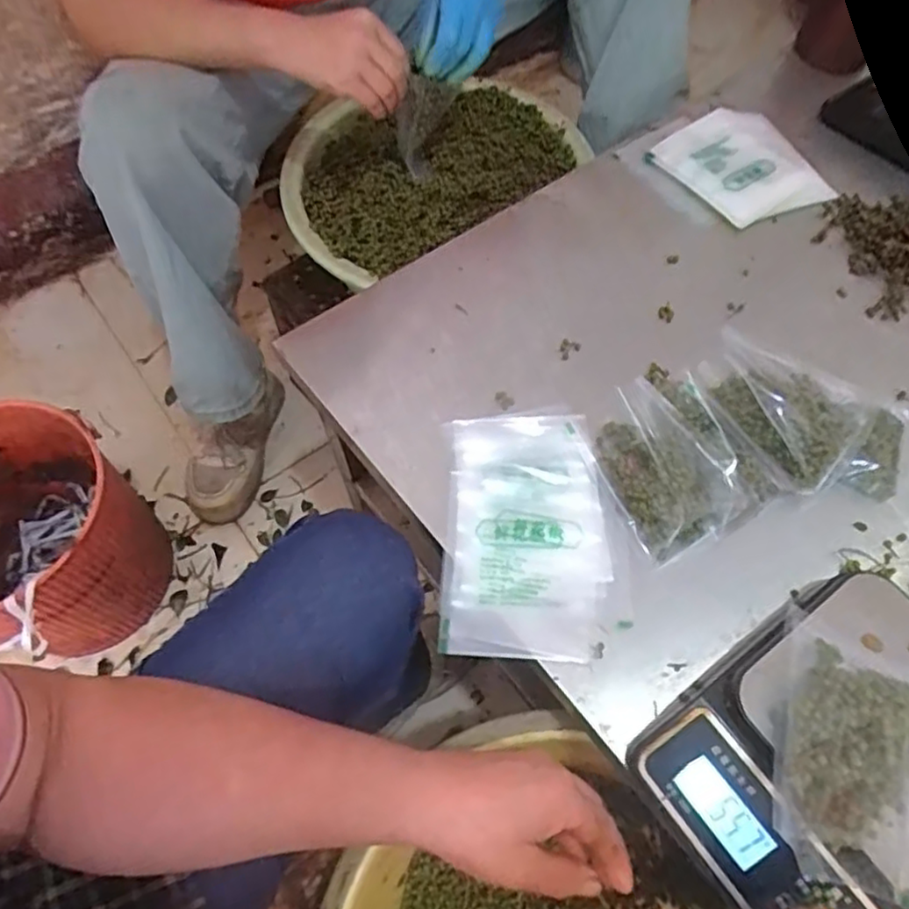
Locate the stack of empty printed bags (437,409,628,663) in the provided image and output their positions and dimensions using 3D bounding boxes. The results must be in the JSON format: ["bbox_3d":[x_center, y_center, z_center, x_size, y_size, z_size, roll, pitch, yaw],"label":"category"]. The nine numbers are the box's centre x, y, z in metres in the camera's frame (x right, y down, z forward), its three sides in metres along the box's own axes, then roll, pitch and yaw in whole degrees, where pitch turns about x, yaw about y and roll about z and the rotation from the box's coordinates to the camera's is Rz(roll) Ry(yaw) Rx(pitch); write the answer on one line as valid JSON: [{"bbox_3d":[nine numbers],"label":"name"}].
[{"bbox_3d":[0.059,0.055,0.488,0.131,0.013,0.188,2,61,-2],"label":"stack of empty printed bags"}]

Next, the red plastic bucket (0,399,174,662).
[{"bbox_3d":[-0.518,0.097,0.809,0.266,0.241,0.238,34,67,16],"label":"red plastic bucket"}]

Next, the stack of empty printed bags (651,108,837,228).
[{"bbox_3d":[0.298,-0.300,0.682,0.116,0.021,0.150,-27,66,-16],"label":"stack of empty printed bags"}]

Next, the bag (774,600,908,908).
[{"bbox_3d":[0.230,0.166,0.368,0.102,0.037,0.140,24,65,11],"label":"bag"}]

